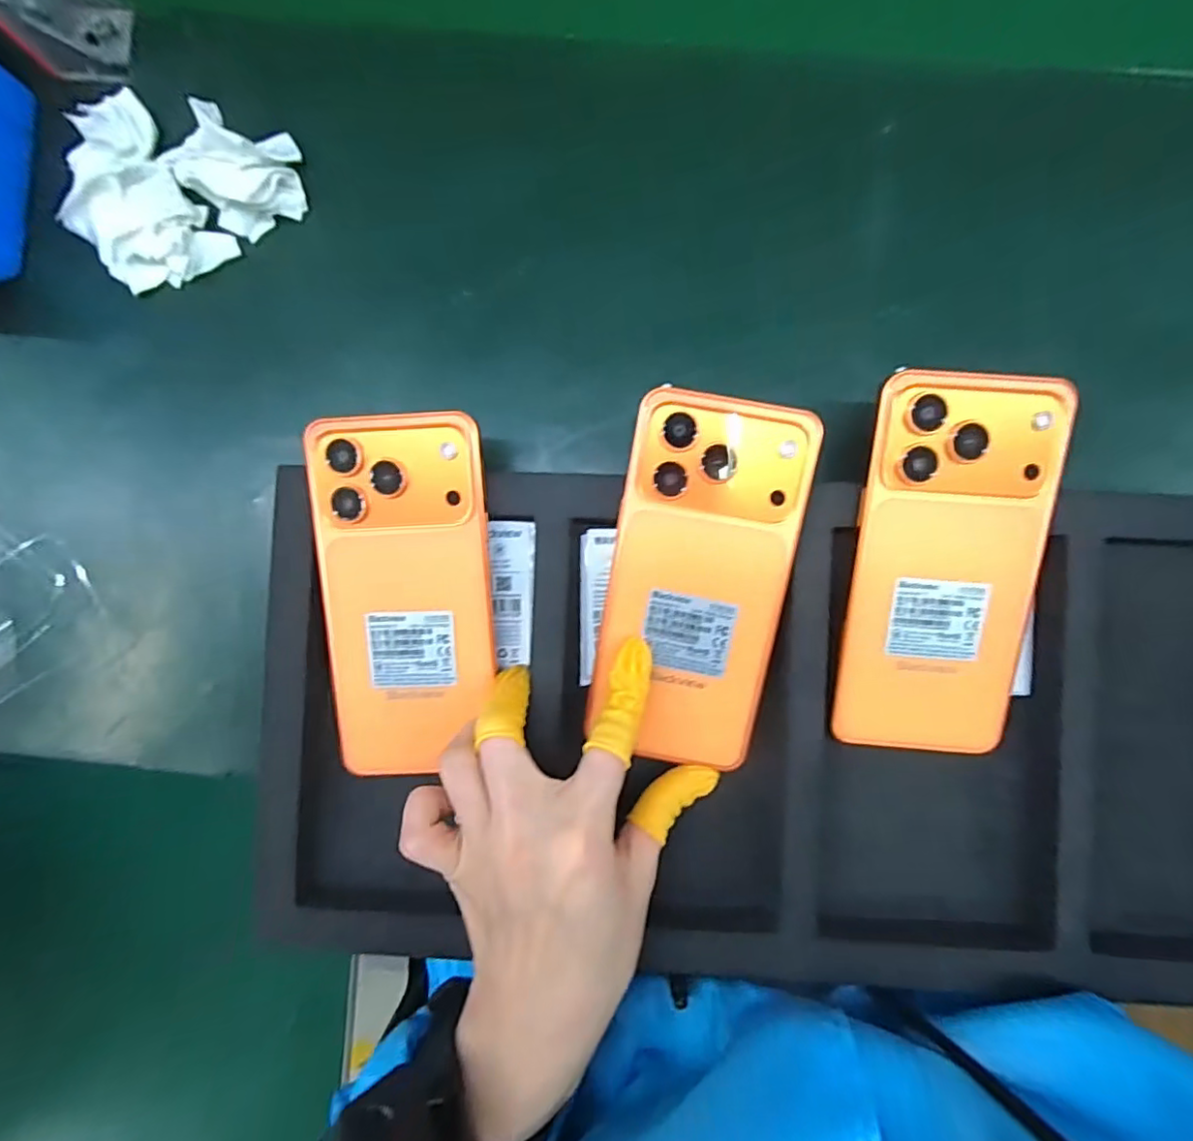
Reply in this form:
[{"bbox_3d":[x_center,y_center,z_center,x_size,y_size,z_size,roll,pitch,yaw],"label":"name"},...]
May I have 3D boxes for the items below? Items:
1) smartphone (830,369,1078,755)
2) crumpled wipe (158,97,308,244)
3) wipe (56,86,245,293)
[{"bbox_3d":[0.150,0.001,0.257,0.075,0.006,0.162,3,103,3],"label":"smartphone"},{"bbox_3d":[-0.173,-0.196,0.290,0.052,0.038,0.052,0,87,1],"label":"crumpled wipe"},{"bbox_3d":[-0.231,-0.183,0.301,0.060,0.031,0.083,-34,87,-1],"label":"wipe"}]

